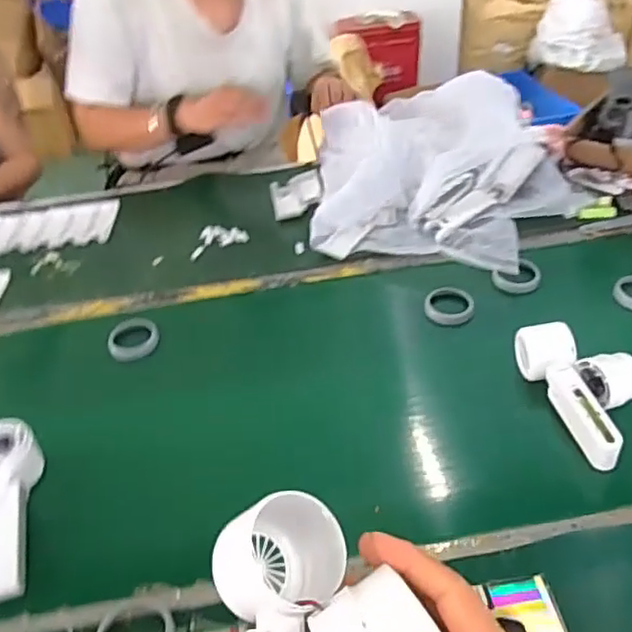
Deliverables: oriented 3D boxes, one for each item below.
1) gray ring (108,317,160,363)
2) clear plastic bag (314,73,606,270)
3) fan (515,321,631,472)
[{"bbox_3d":[-0.226,0.029,0.788,0.061,0.026,0.056,-3,39,2],"label":"gray ring"},{"bbox_3d":[0.189,-0.228,0.937,0.378,0.139,0.324,6,40,12],"label":"clear plastic bag"},{"bbox_3d":[0.276,0.067,0.637,0.081,0.053,0.158,-13,40,-10],"label":"fan"}]

